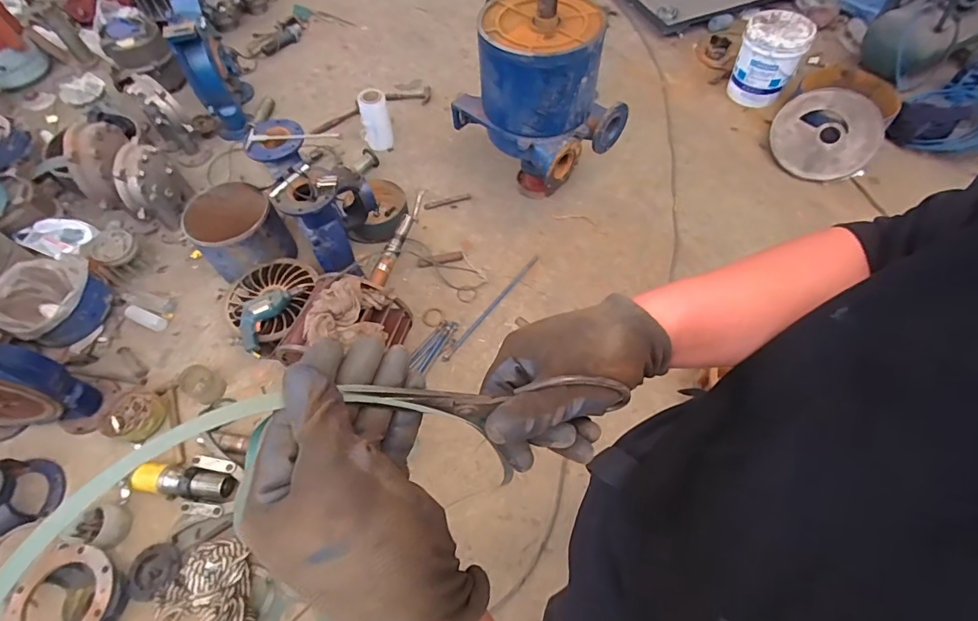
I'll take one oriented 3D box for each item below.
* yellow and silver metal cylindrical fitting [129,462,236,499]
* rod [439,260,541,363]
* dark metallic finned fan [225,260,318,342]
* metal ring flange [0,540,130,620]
[{"bbox_3d":[-0.907,0.510,1.411,0.301,0.074,0.089,6,60,6],"label":"yellow and silver metal cylindrical fitting"},{"bbox_3d":[0.013,-0.015,1.736,0.026,0.024,0.530,34,66,18],"label":"rod"},{"bbox_3d":[-0.769,-0.053,1.645,0.305,0.060,0.313,17,61,12],"label":"dark metallic finned fan"},{"bbox_3d":[-1.072,0.755,1.231,0.221,0.152,0.231,16,61,9],"label":"metal ring flange"}]

